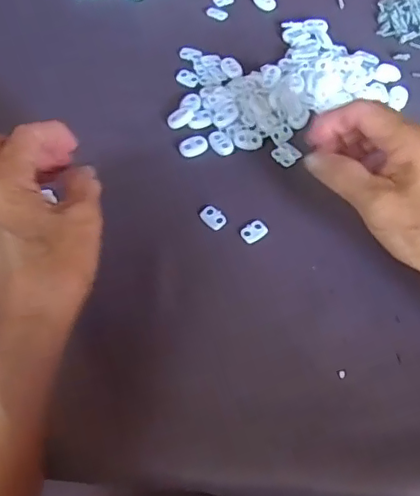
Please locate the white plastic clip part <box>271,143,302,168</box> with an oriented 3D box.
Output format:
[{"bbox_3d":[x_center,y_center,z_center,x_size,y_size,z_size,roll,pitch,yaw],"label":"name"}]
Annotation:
[{"bbox_3d":[0.059,-0.073,0.431,0.018,0.004,0.020,-36,66,-21],"label":"white plastic clip part"}]

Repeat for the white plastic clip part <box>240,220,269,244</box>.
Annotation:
[{"bbox_3d":[0.032,-0.012,0.398,0.019,0.004,0.014,-28,64,-17],"label":"white plastic clip part"}]

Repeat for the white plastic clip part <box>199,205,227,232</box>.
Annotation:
[{"bbox_3d":[0.002,-0.023,0.402,0.013,0.004,0.020,-39,66,-23],"label":"white plastic clip part"}]

